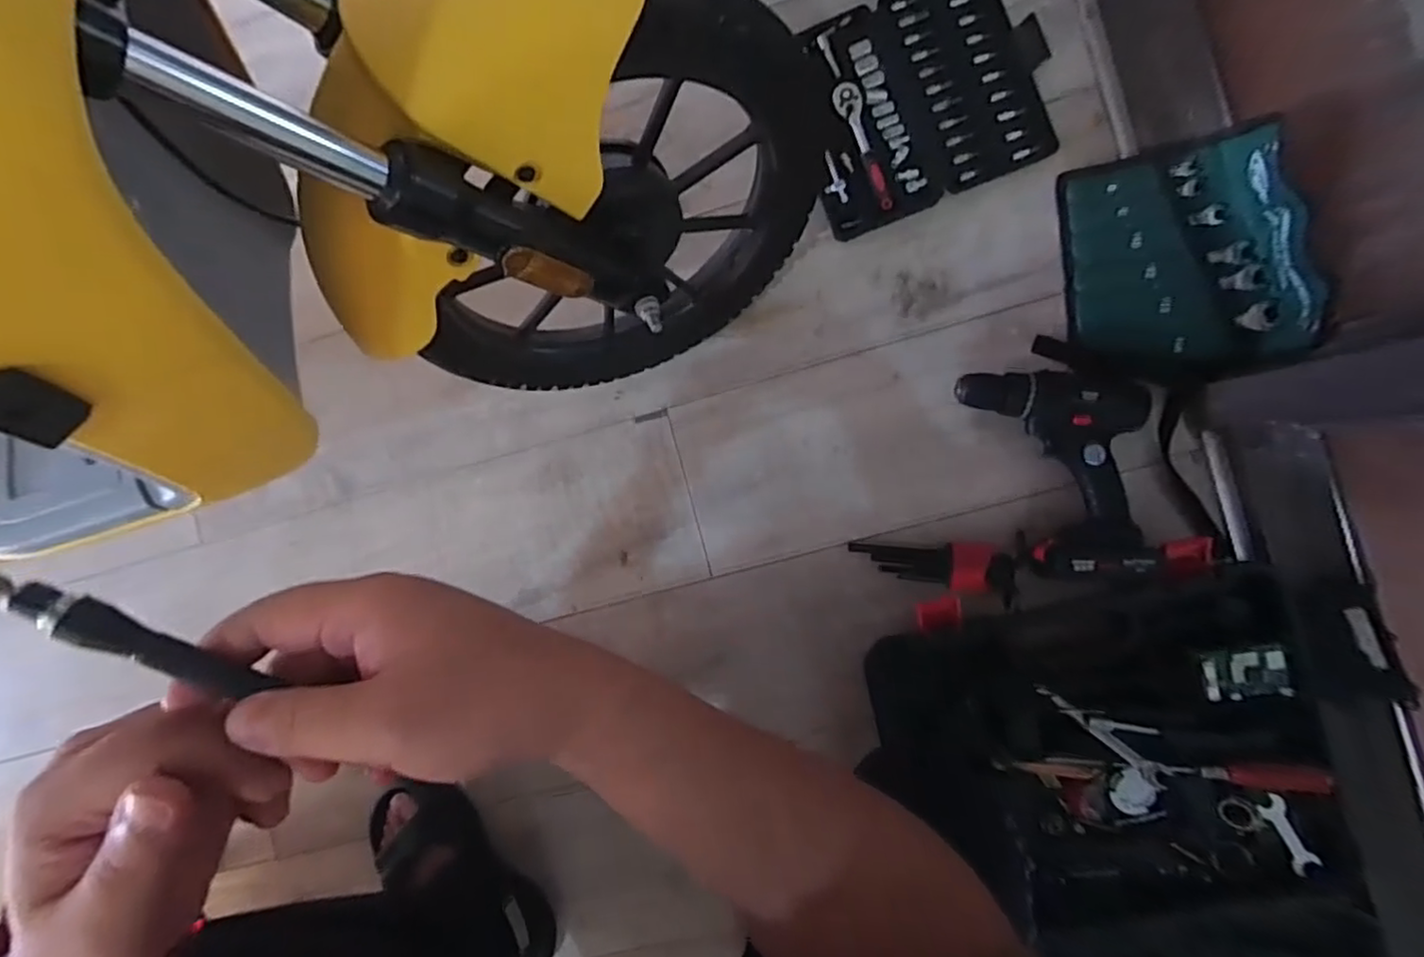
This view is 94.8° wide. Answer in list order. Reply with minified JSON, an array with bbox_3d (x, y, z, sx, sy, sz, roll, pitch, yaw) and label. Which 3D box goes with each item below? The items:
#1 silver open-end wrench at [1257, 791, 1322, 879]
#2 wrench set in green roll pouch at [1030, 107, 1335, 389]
[{"bbox_3d":[0.564,0.349,0.640,0.023,0.004,0.089,-32,91,27],"label":"silver open-end wrench"},{"bbox_3d":[0.444,-0.213,0.635,0.174,0.117,0.237,-12,89,7],"label":"wrench set in green roll pouch"}]

